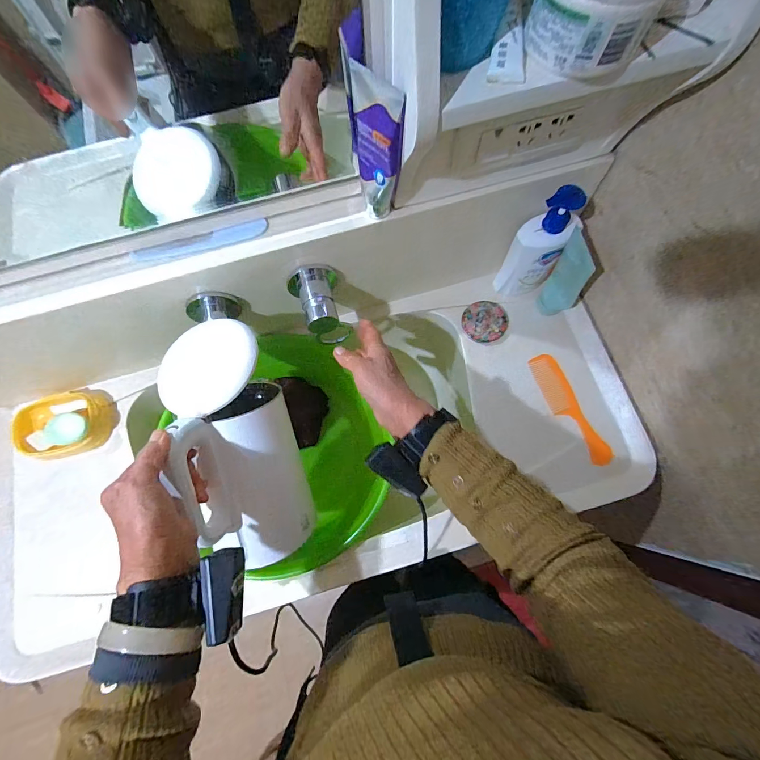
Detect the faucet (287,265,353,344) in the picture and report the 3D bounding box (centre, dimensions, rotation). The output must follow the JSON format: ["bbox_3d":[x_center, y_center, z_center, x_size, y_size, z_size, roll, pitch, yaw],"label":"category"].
[{"bbox_3d":[-0.083,-0.103,0.503,0.067,0.062,0.106,-19,75,-4],"label":"faucet"}]

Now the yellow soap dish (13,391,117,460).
[{"bbox_3d":[-0.497,0.069,0.555,0.130,0.042,0.097,-13,75,-2],"label":"yellow soap dish"}]

